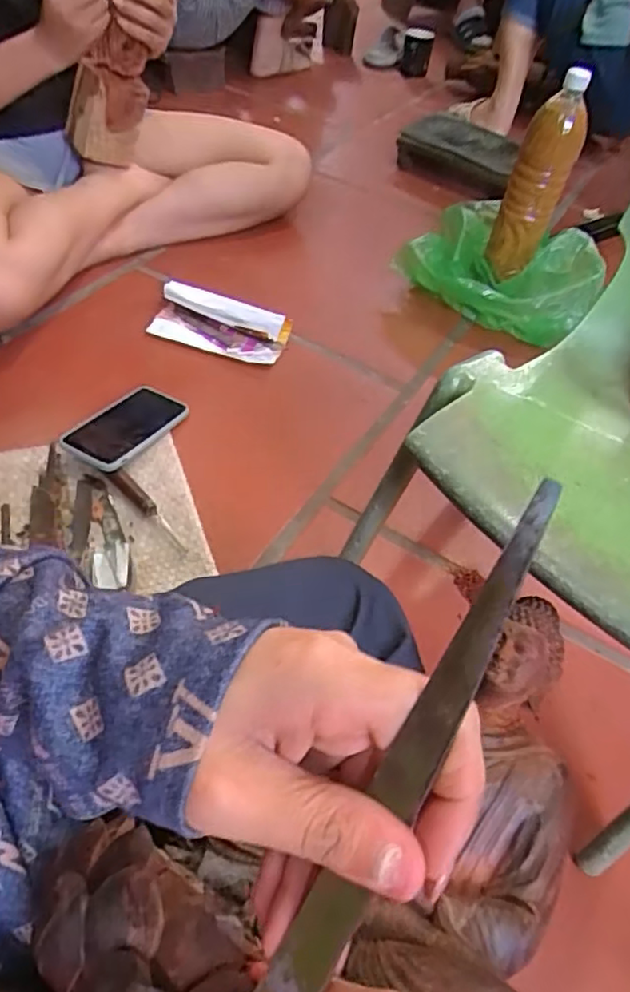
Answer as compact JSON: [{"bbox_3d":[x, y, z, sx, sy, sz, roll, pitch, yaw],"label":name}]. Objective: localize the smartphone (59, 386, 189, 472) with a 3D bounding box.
[{"bbox_3d":[-0.233,-0.090,0.778,0.091,0.018,0.151,21,43,17],"label":"smartphone"}]

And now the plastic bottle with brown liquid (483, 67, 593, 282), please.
[{"bbox_3d":[0.321,-0.449,0.910,0.087,0.262,0.069,-17,56,-19],"label":"plastic bottle with brown liquid"}]

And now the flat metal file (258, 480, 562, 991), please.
[{"bbox_3d":[0.023,0.074,0.165,0.015,0.169,0.004,27,13,17],"label":"flat metal file"}]

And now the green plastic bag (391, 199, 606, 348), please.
[{"bbox_3d":[0.298,-0.369,1.003,0.258,0.114,0.237,36,57,20],"label":"green plastic bag"}]

